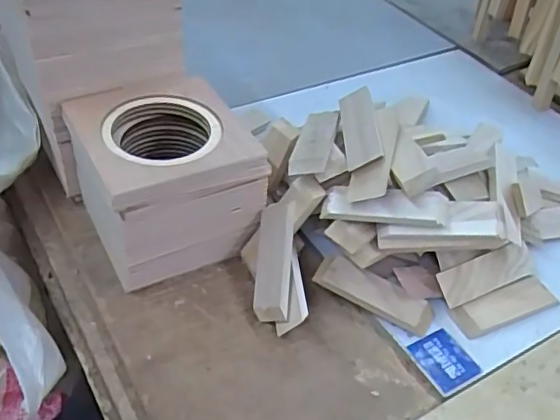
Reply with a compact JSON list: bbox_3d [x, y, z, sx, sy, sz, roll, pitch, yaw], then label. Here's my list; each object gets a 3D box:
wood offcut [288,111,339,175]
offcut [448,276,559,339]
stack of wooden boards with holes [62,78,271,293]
[{"bbox_3d":[0.031,-0.059,0.508,0.032,0.012,0.086,-4,40,22],"label":"wood offcut"},{"bbox_3d":[0.188,0.080,0.498,0.098,0.015,0.028,-16,46,-21],"label":"offcut"},{"bbox_3d":[-0.098,-0.025,0.514,0.123,0.126,0.133,-19,47,-24],"label":"stack of wooden boards with holes"}]

